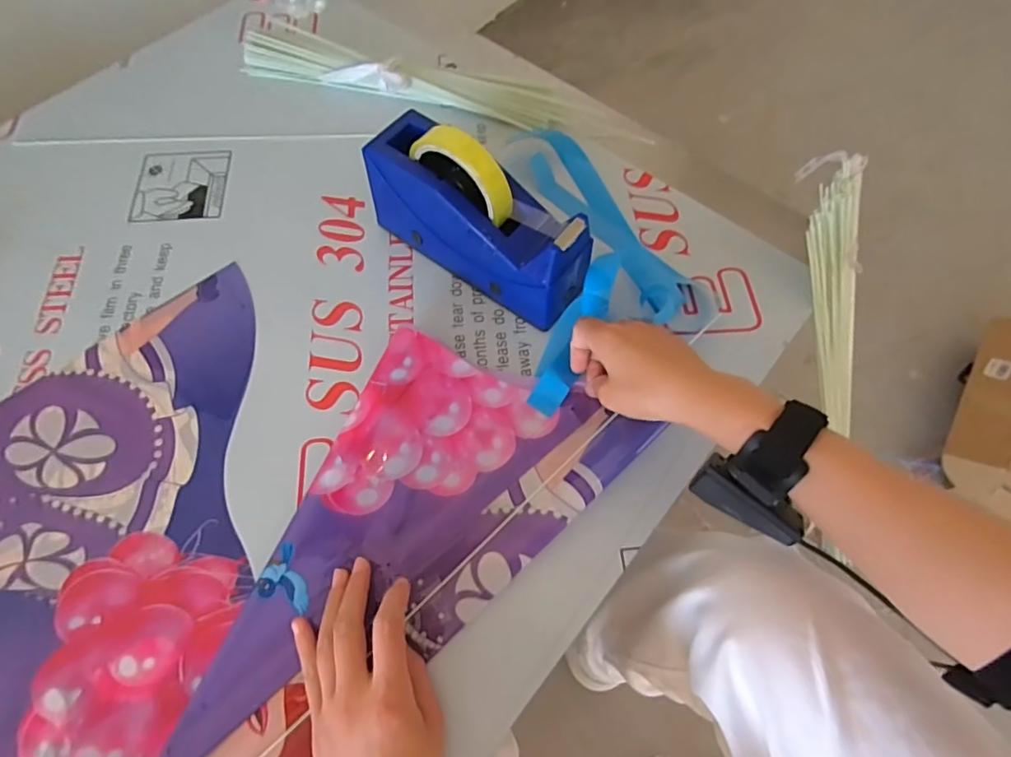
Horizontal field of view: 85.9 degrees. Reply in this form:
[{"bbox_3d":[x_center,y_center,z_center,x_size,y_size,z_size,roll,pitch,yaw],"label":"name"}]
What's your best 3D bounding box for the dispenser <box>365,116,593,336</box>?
[{"bbox_3d":[-0.024,-0.141,0.468,0.205,0.124,0.069,34,68,14],"label":"dispenser"}]

